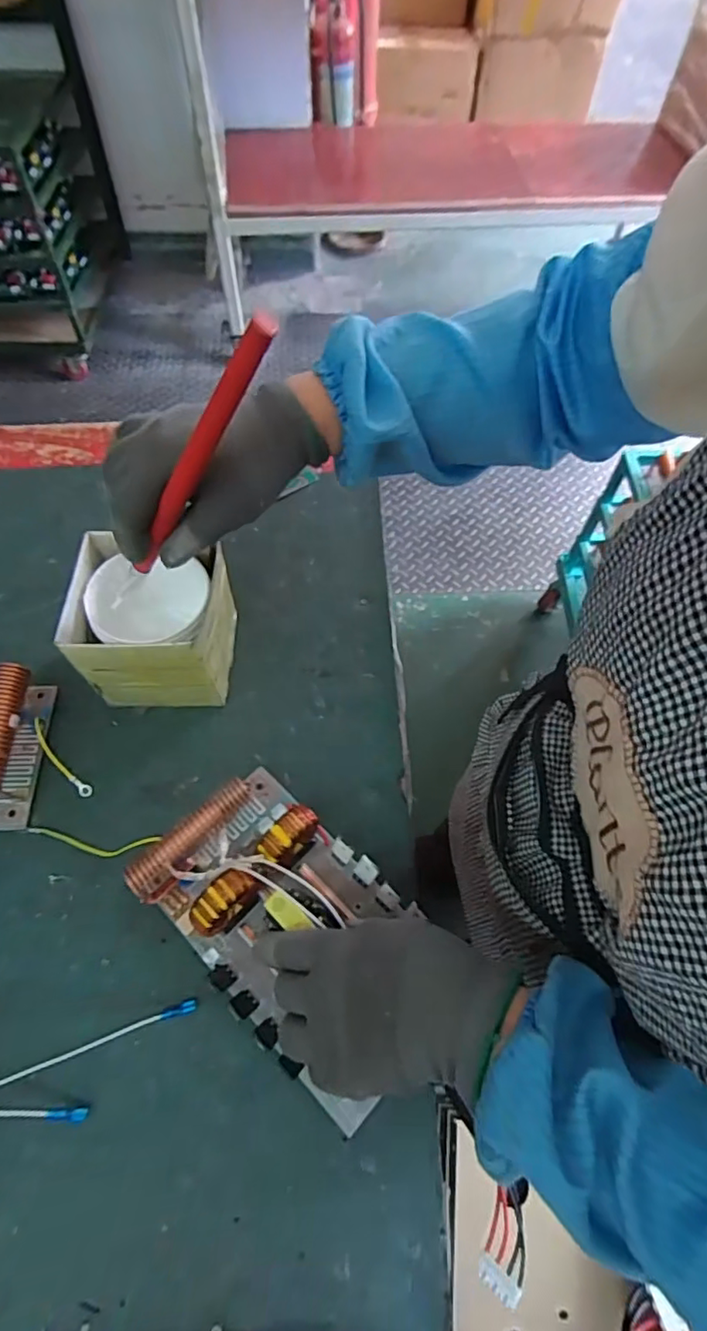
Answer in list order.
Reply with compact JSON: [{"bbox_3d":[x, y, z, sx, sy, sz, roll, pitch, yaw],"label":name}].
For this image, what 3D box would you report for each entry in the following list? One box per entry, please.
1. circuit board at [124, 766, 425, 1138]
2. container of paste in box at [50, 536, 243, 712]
[{"bbox_3d":[-0.042,0.179,0.397,0.212,0.062,0.128,39,68,17],"label":"circuit board"},{"bbox_3d":[-0.162,-0.035,0.483,0.111,0.106,0.110,1,62,-1],"label":"container of paste in box"}]

